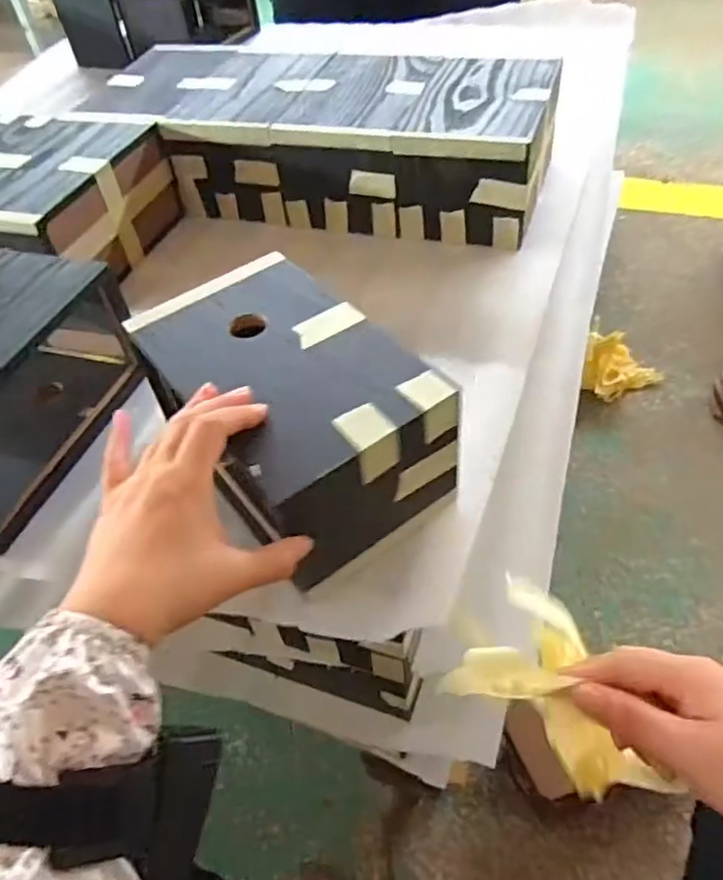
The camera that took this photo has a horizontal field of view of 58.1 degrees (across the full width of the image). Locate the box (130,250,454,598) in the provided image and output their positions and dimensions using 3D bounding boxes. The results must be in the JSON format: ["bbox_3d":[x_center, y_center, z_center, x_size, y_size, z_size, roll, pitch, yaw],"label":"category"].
[{"bbox_3d":[-0.058,-0.022,0.457,0.151,0.094,0.228,-31,53,-20],"label":"box"}]

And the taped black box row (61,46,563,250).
[{"bbox_3d":[-0.057,-0.361,0.771,0.538,0.111,0.218,14,52,18],"label":"taped black box row"}]

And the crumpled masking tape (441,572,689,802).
[{"bbox_3d":[0.120,0.137,0.377,0.117,0.077,0.091,16,53,20],"label":"crumpled masking tape"}]

